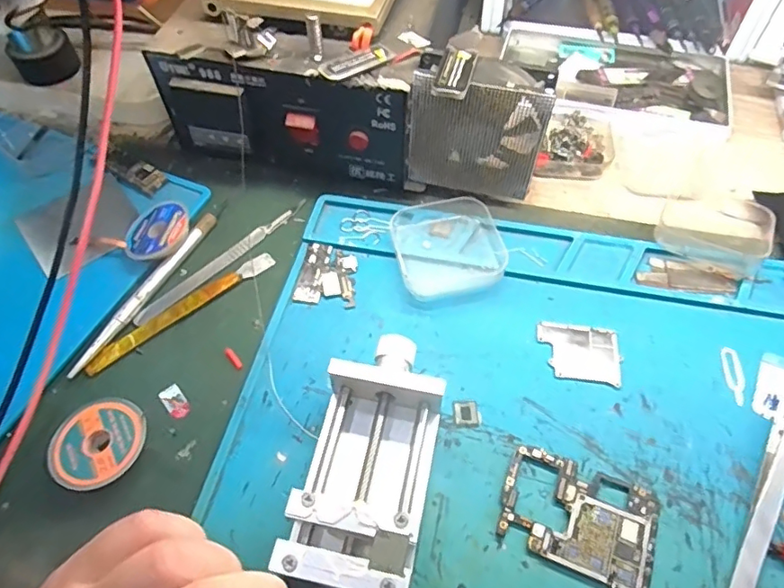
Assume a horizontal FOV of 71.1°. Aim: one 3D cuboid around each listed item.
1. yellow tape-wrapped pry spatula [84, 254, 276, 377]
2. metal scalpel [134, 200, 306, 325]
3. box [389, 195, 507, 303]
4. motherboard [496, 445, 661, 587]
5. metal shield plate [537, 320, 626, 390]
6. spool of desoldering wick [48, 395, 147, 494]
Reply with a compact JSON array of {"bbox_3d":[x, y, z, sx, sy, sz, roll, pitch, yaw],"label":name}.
[{"bbox_3d":[-0.125,0.008,0.326,0.120,0.004,0.013,-35,63,-19],"label":"yellow tape-wrapped pry spatula"},{"bbox_3d":[-0.105,-0.023,0.345,0.010,0.004,0.127,38,65,23],"label":"metal scalpel"},{"bbox_3d":[0.034,-0.030,0.340,0.062,0.014,0.069,-12,58,-6],"label":"box"},{"bbox_3d":[0.087,0.103,0.256,0.069,0.004,0.047,20,60,14],"label":"motherboard"},{"bbox_3d":[0.103,0.032,0.303,0.044,0.004,0.033,9,58,7],"label":"metal shield plate"},{"bbox_3d":[-0.147,0.076,0.277,0.043,0.013,0.045,-1,57,1],"label":"spool of desoldering wick"}]

